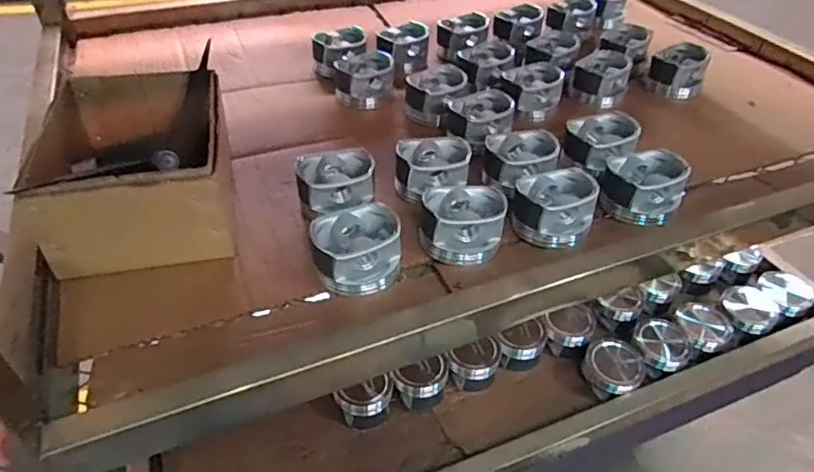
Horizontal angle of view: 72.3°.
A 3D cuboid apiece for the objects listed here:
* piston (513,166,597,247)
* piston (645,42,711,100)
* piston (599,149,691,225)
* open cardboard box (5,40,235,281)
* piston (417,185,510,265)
[{"bbox_3d":[0.141,-0.029,0.538,0.074,0.054,0.074,0,43,0],"label":"piston"},{"bbox_3d":[0.364,-0.222,0.749,0.069,0.052,0.067,19,46,19],"label":"piston"},{"bbox_3d":[0.237,-0.050,0.562,0.075,0.055,0.069,15,45,15],"label":"piston"},{"bbox_3d":[-0.247,-0.066,0.527,0.148,0.098,0.202,-9,44,-10],"label":"open cardboard box"},{"bbox_3d":[0.051,-0.013,0.518,0.074,0.050,0.063,4,43,5],"label":"piston"}]

